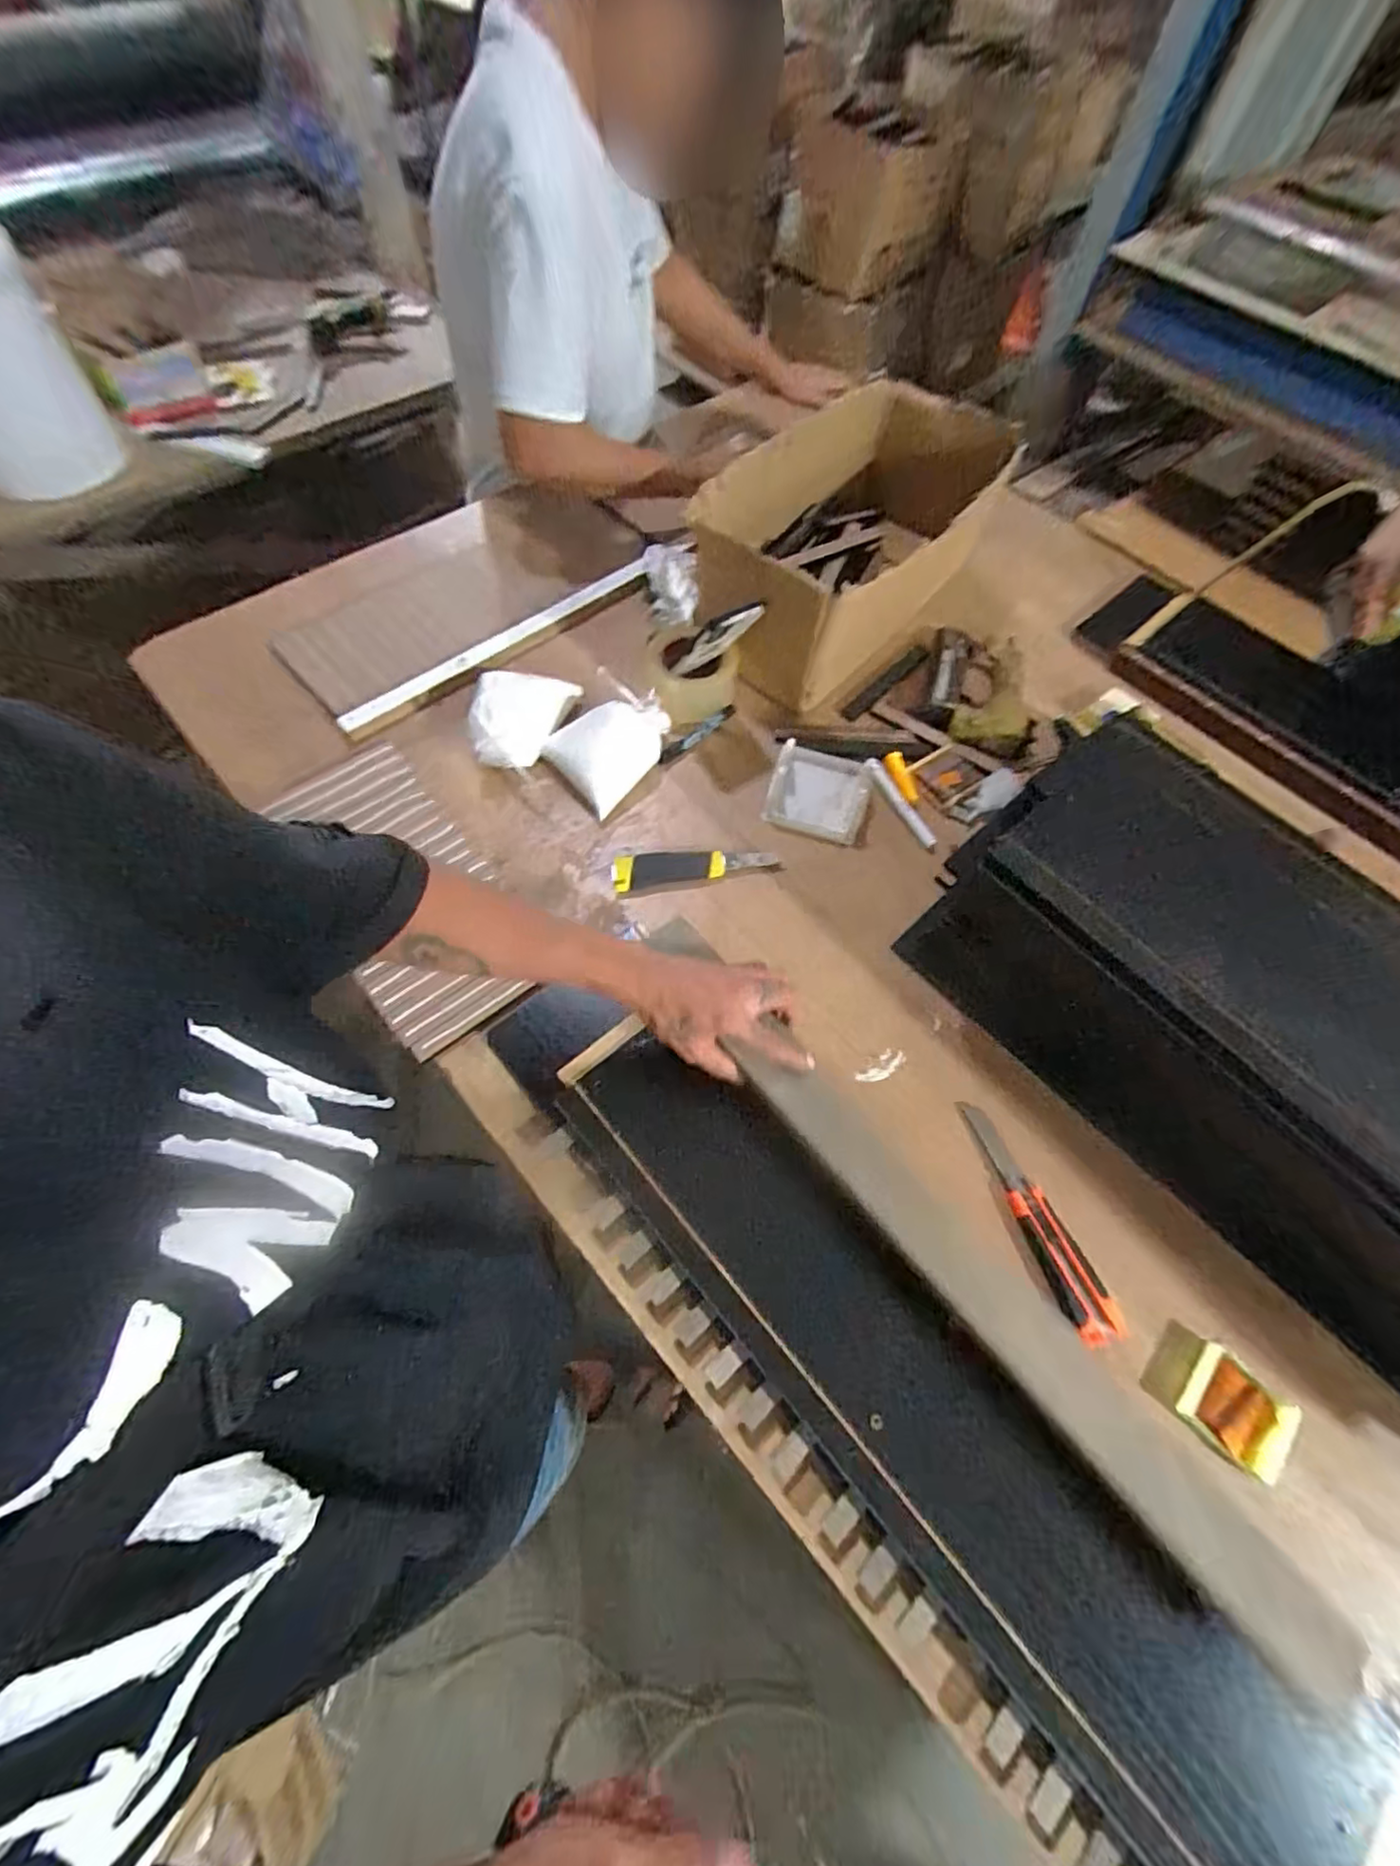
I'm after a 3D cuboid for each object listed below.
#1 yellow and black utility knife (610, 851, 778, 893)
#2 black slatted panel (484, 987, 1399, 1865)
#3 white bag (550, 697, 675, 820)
[{"bbox_3d":[-0.005,-0.072,0.711,0.182,0.020,0.041,-3,64,-5],"label":"yellow and black utility knife"},{"bbox_3d":[0.134,0.363,0.475,0.184,0.065,0.872,-40,72,-20],"label":"black slatted panel"},{"bbox_3d":[-0.108,-0.225,0.759,0.108,0.063,0.139,37,67,14],"label":"white bag"}]

